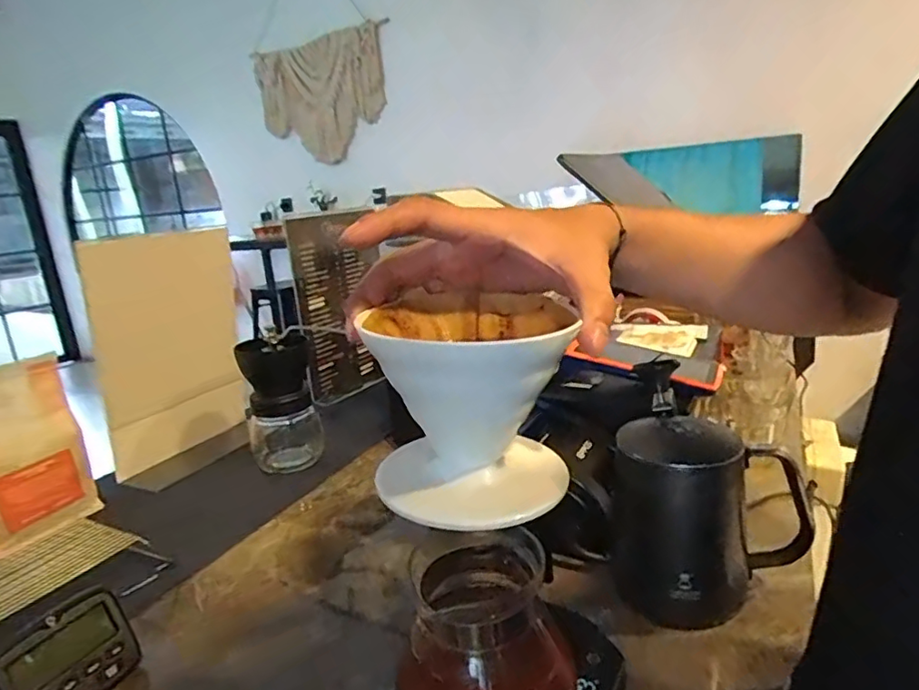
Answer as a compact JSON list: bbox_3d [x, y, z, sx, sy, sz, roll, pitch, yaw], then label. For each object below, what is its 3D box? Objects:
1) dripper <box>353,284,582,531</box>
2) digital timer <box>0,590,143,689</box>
[{"bbox_3d":[0.006,0.027,0.305,0.099,0.092,0.111,0,16,18],"label":"dripper"},{"bbox_3d":[-0.269,0.218,0.395,0.020,0.067,0.078,-21,4,34],"label":"digital timer"}]

